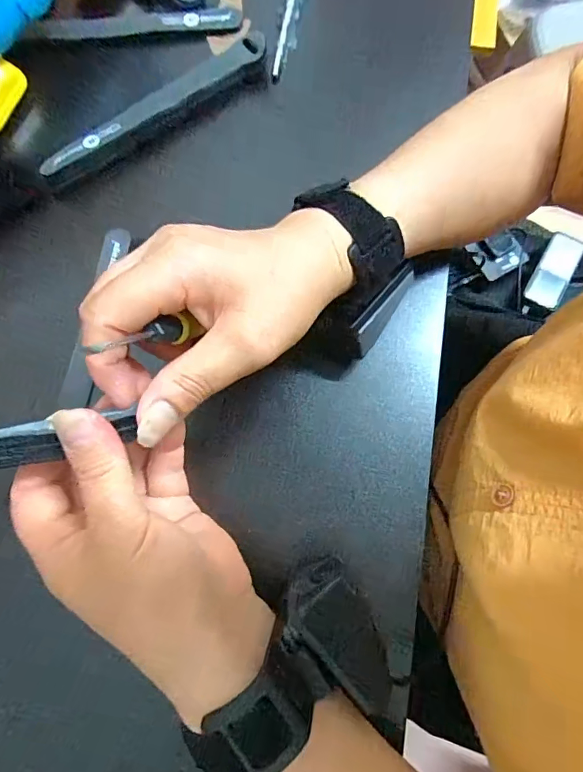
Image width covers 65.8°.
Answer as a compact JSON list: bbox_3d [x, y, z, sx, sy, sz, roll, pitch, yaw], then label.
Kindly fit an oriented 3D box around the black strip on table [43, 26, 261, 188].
[{"bbox_3d":[-0.103,-0.215,0.352,0.198,0.017,0.018,-37,78,-7],"label":"black strip on table"}]

